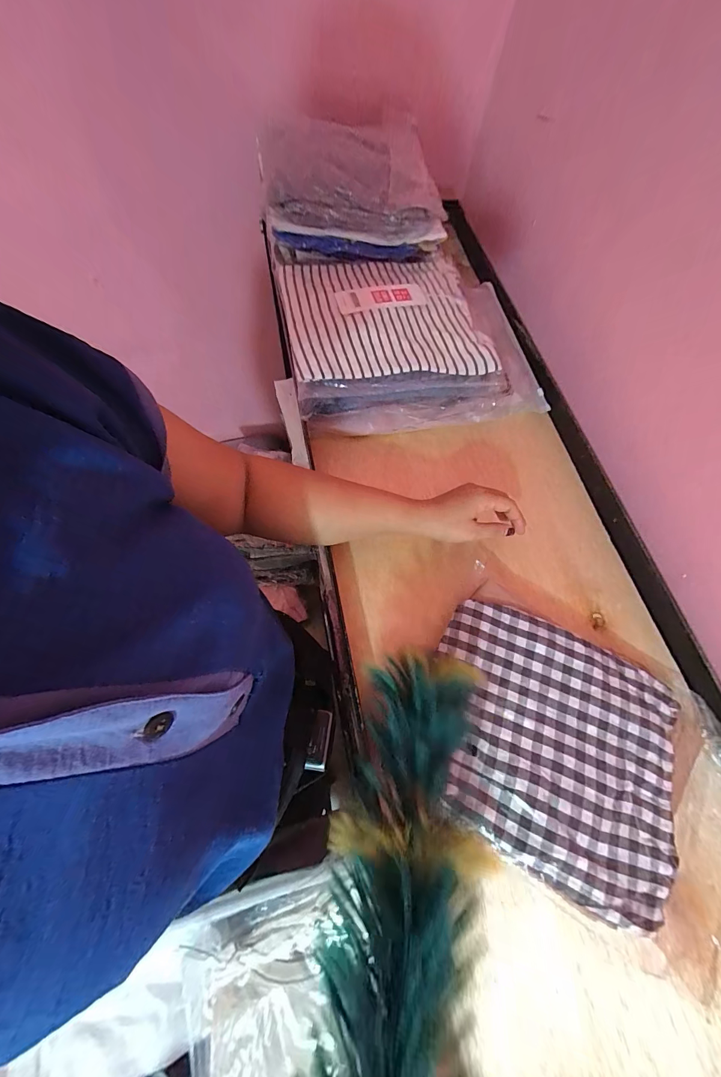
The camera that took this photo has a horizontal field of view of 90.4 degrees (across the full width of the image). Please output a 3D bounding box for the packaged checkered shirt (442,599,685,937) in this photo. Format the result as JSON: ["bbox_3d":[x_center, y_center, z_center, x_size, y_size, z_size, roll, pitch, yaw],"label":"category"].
[{"bbox_3d":[0.196,0.212,0.380,0.258,0.034,0.227,24,68,8],"label":"packaged checkered shirt"}]

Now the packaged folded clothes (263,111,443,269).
[{"bbox_3d":[-0.018,-0.526,0.548,0.250,0.102,0.192,-10,68,-8],"label":"packaged folded clothes"}]

